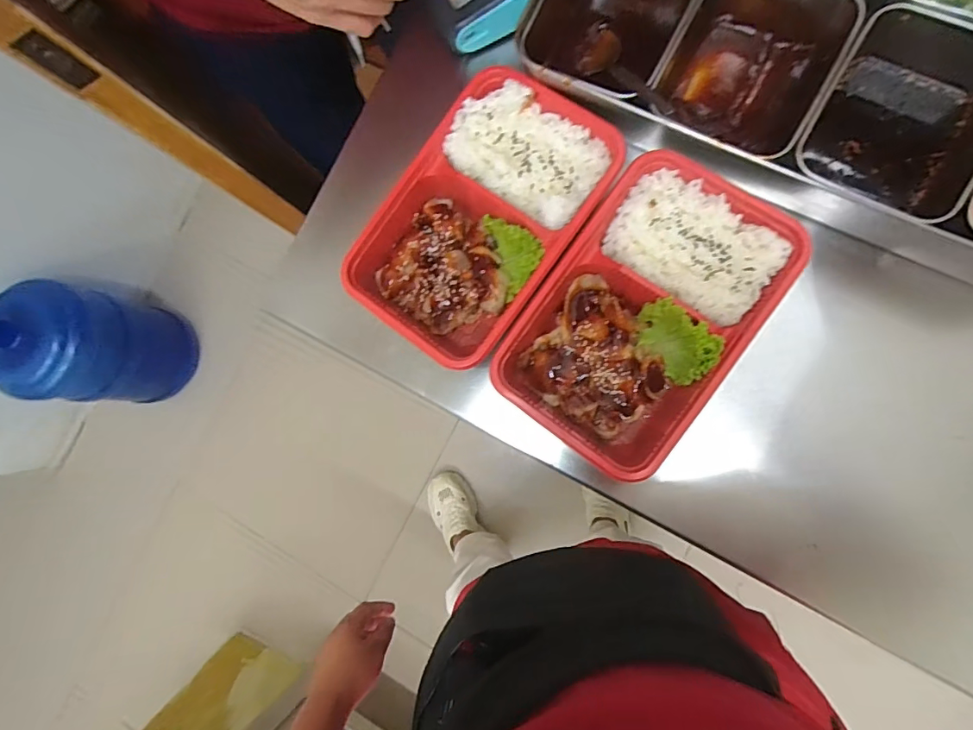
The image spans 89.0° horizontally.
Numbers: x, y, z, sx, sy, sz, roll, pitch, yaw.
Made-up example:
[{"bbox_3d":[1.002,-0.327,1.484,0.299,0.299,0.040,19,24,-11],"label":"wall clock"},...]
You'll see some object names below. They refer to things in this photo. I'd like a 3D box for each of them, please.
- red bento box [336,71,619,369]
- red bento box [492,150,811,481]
[{"bbox_3d":[-0.005,-0.114,0.398,0.144,0.047,0.218,34,86,8],"label":"red bento box"},{"bbox_3d":[0.115,-0.037,0.372,0.140,0.053,0.219,36,86,8],"label":"red bento box"}]

